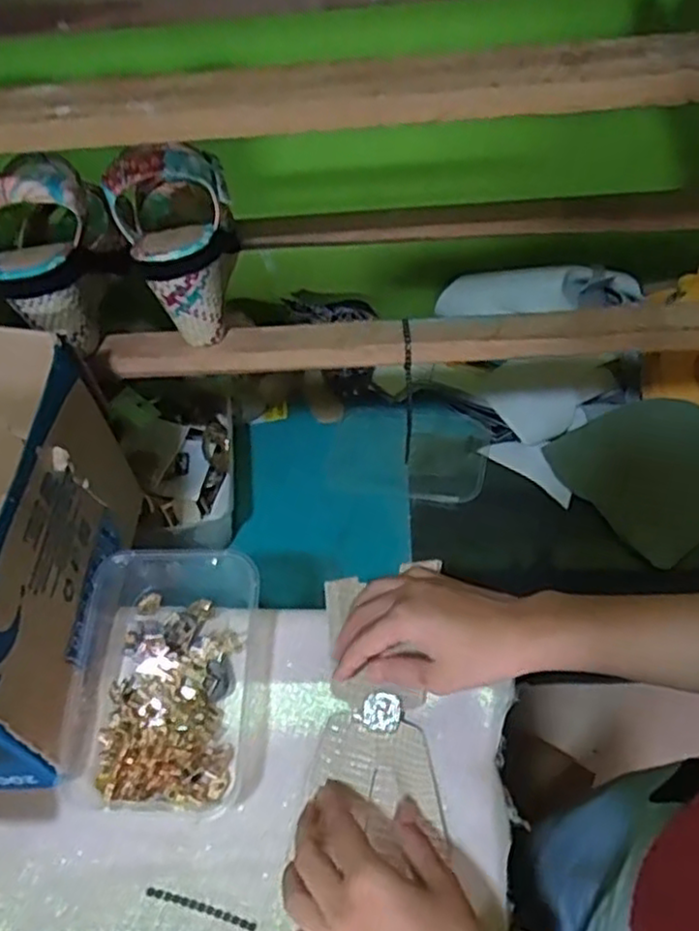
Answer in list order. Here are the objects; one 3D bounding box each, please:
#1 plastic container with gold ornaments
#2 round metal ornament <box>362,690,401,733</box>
[{"bbox_3d":[-0.125,0.143,0.499,0.124,0.044,0.172,1,53,3],"label":"plastic container with gold ornaments"},{"bbox_3d":[0.021,0.169,0.483,0.026,0.004,0.021,15,73,17],"label":"round metal ornament"}]

